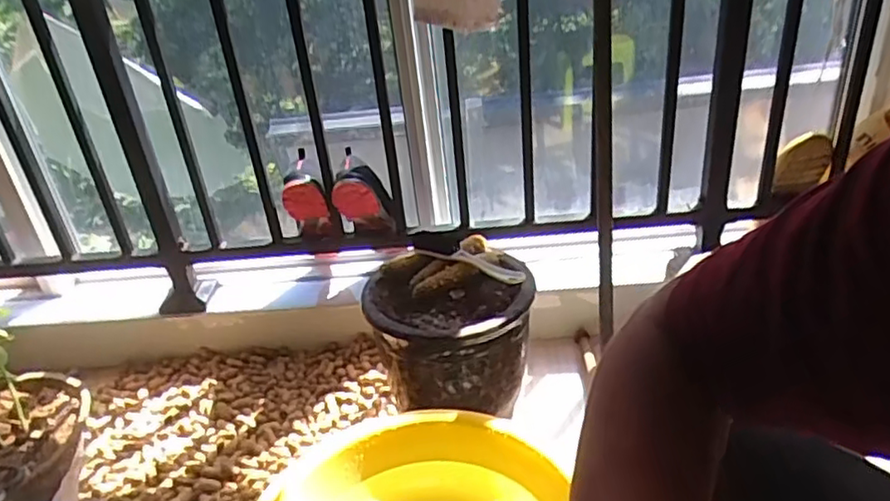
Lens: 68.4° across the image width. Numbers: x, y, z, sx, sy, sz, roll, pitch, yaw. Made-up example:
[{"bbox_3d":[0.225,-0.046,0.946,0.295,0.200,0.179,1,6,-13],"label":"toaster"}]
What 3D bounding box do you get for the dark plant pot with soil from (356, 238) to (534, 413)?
[{"bbox_3d":[0.010,0.123,1.007,0.232,0.183,0.208,-20,32,-22],"label":"dark plant pot with soil"}]

